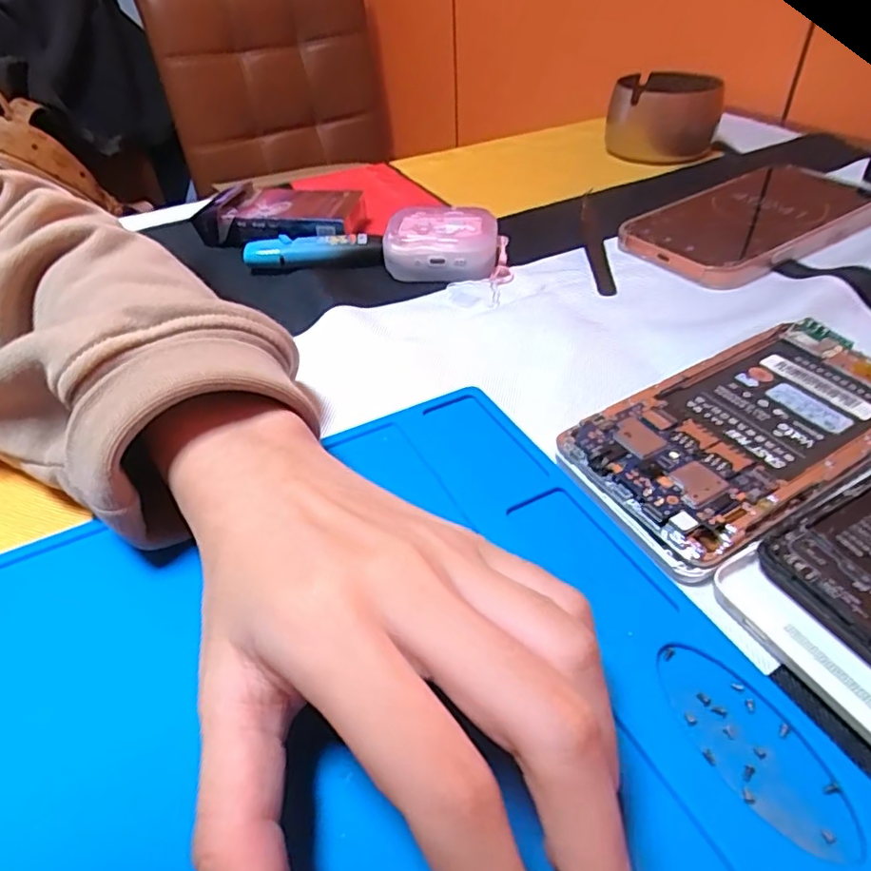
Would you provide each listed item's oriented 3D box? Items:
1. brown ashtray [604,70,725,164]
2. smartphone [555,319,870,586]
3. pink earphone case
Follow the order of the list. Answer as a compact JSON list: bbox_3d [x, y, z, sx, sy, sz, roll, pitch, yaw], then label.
[{"bbox_3d":[0.186,-0.262,0.489,0.086,0.057,0.079,7,41,14],"label":"brown ashtray"},{"bbox_3d":[0.120,-0.004,0.225,0.142,0.012,0.070,-23,46,-20],"label":"smartphone"},{"bbox_3d":[0.008,-0.112,0.351,0.070,0.029,0.044,5,43,11],"label":"pink earphone case"}]

